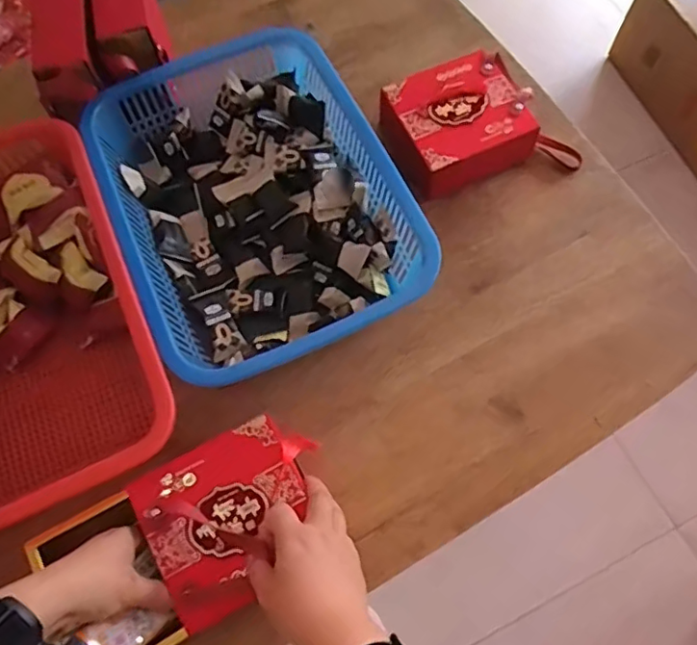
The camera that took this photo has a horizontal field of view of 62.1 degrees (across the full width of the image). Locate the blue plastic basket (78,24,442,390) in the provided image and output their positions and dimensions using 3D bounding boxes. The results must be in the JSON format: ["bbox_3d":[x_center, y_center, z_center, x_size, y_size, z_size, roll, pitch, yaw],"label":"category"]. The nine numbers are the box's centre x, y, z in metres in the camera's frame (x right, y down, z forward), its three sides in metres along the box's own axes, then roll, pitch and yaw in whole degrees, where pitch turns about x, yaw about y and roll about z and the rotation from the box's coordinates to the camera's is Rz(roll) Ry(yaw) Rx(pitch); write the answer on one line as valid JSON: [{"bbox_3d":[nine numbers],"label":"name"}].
[{"bbox_3d":[-0.098,-0.125,0.615,0.275,0.088,0.370,-25,70,-9],"label":"blue plastic basket"}]

